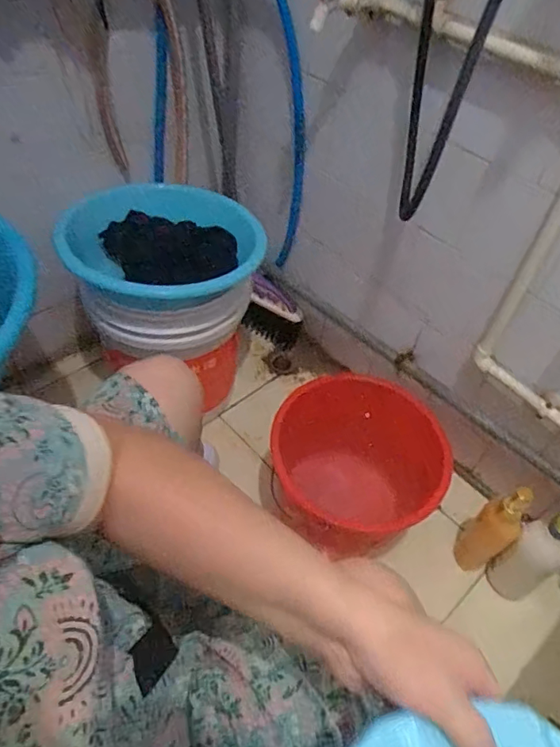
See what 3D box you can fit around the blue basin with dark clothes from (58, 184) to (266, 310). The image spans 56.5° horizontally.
[{"bbox_3d":[-0.201,-0.206,0.936,0.309,0.149,0.334,3,50,-4],"label":"blue basin with dark clothes"}]

